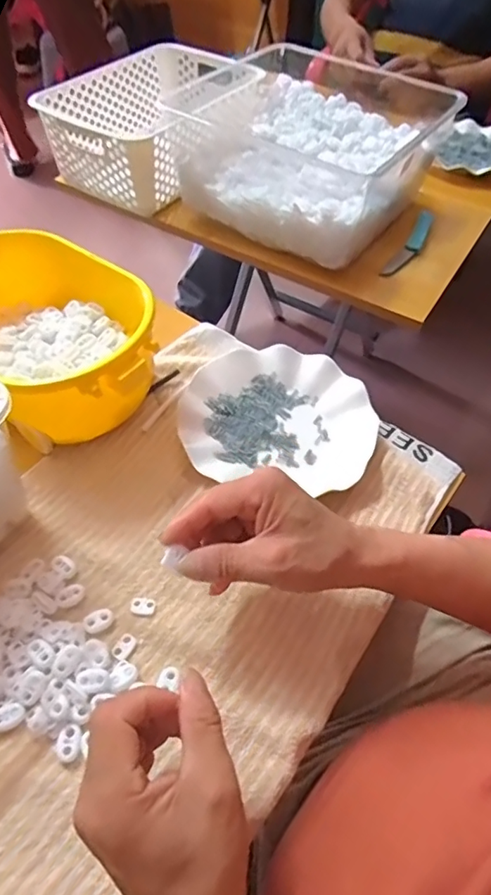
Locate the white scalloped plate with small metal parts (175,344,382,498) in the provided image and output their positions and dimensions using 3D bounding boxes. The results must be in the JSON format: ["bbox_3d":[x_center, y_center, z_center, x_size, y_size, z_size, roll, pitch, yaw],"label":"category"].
[{"bbox_3d":[0.033,-0.031,0.509,0.180,0.024,0.162,8,53,4],"label":"white scalloped plate with small metal parts"}]

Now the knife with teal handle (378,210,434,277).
[{"bbox_3d":[0.231,-0.281,0.729,0.030,0.017,0.172,25,56,16],"label":"knife with teal handle"}]

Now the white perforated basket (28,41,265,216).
[{"bbox_3d":[-0.132,-0.498,0.807,0.219,0.109,0.314,27,57,17],"label":"white perforated basket"}]

